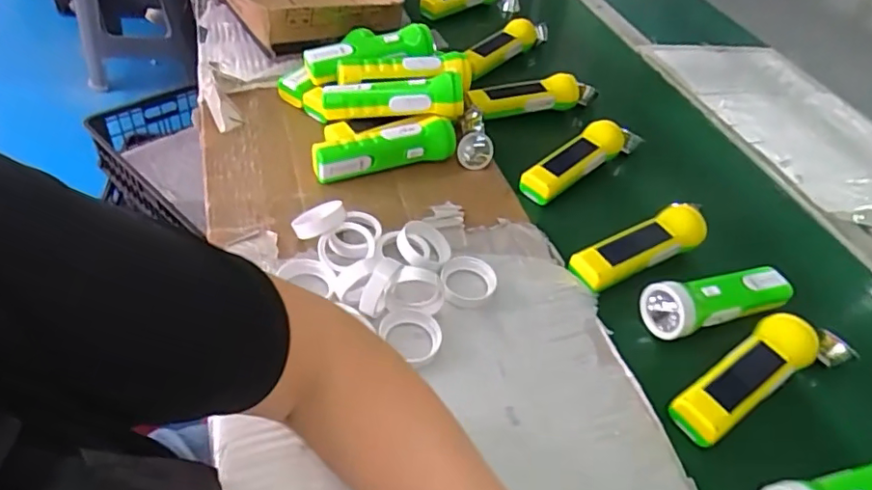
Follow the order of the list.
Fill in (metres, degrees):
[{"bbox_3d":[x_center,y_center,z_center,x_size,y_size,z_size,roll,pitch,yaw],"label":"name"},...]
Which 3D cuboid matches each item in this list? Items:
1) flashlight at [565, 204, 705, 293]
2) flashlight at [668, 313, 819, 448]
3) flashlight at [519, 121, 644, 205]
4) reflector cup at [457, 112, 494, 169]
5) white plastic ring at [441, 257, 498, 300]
[{"bbox_3d":[0.208,-0.002,0.573,0.147,0.040,0.050,-15,51,-24],"label":"flashlight"},{"bbox_3d":[0.268,0.112,0.477,0.148,0.044,0.049,-25,56,-29],"label":"flashlight"},{"bbox_3d":[0.177,-0.110,0.675,0.176,0.044,0.046,-27,56,-32],"label":"flashlight"},{"bbox_3d":[0.048,-0.127,0.675,0.040,0.043,0.068,9,46,-1],"label":"reflector cup"},{"bbox_3d":[0.031,0.035,0.534,0.053,0.017,0.051,6,45,-6],"label":"white plastic ring"}]

